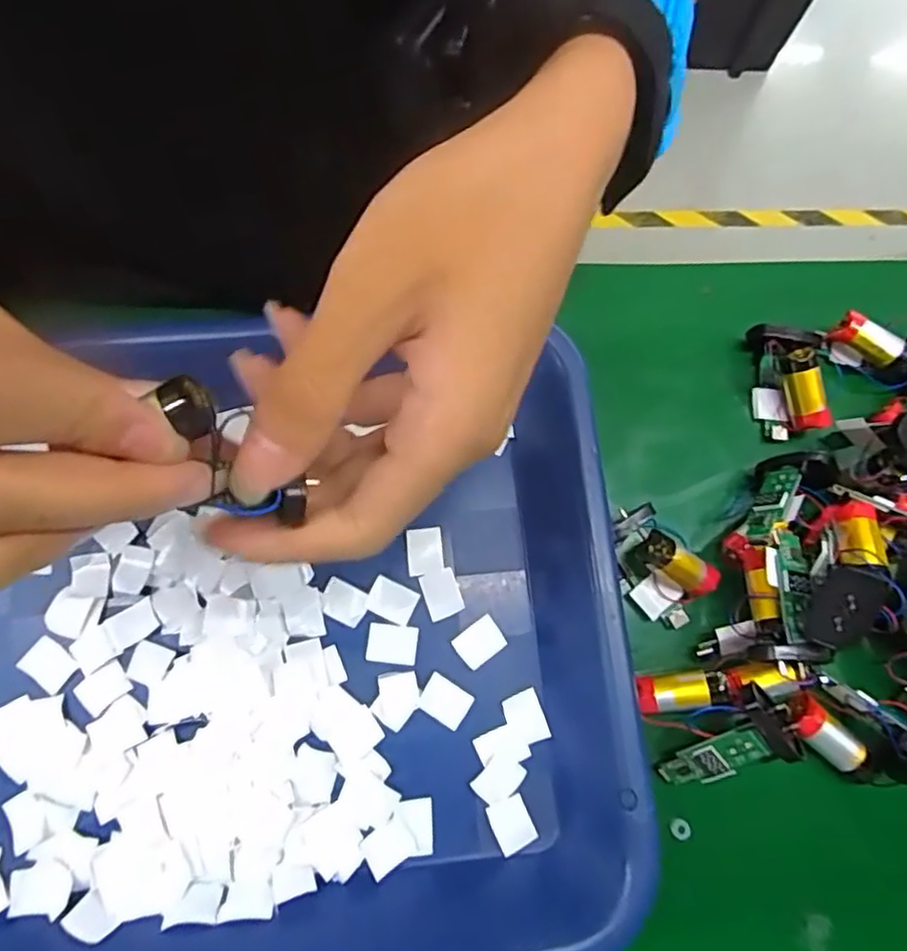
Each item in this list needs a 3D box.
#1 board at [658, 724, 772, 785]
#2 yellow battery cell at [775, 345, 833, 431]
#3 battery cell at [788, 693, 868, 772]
[{"bbox_3d":[0.102,0.111,0.258,0.043,0.004,0.018,-40,94,27],"label":"board"},{"bbox_3d":[0.158,-0.039,0.299,0.012,0.015,0.038,-19,100,-7],"label":"yellow battery cell"},{"bbox_3d":[0.151,0.105,0.267,0.013,0.011,0.033,-40,79,-13],"label":"battery cell"}]

